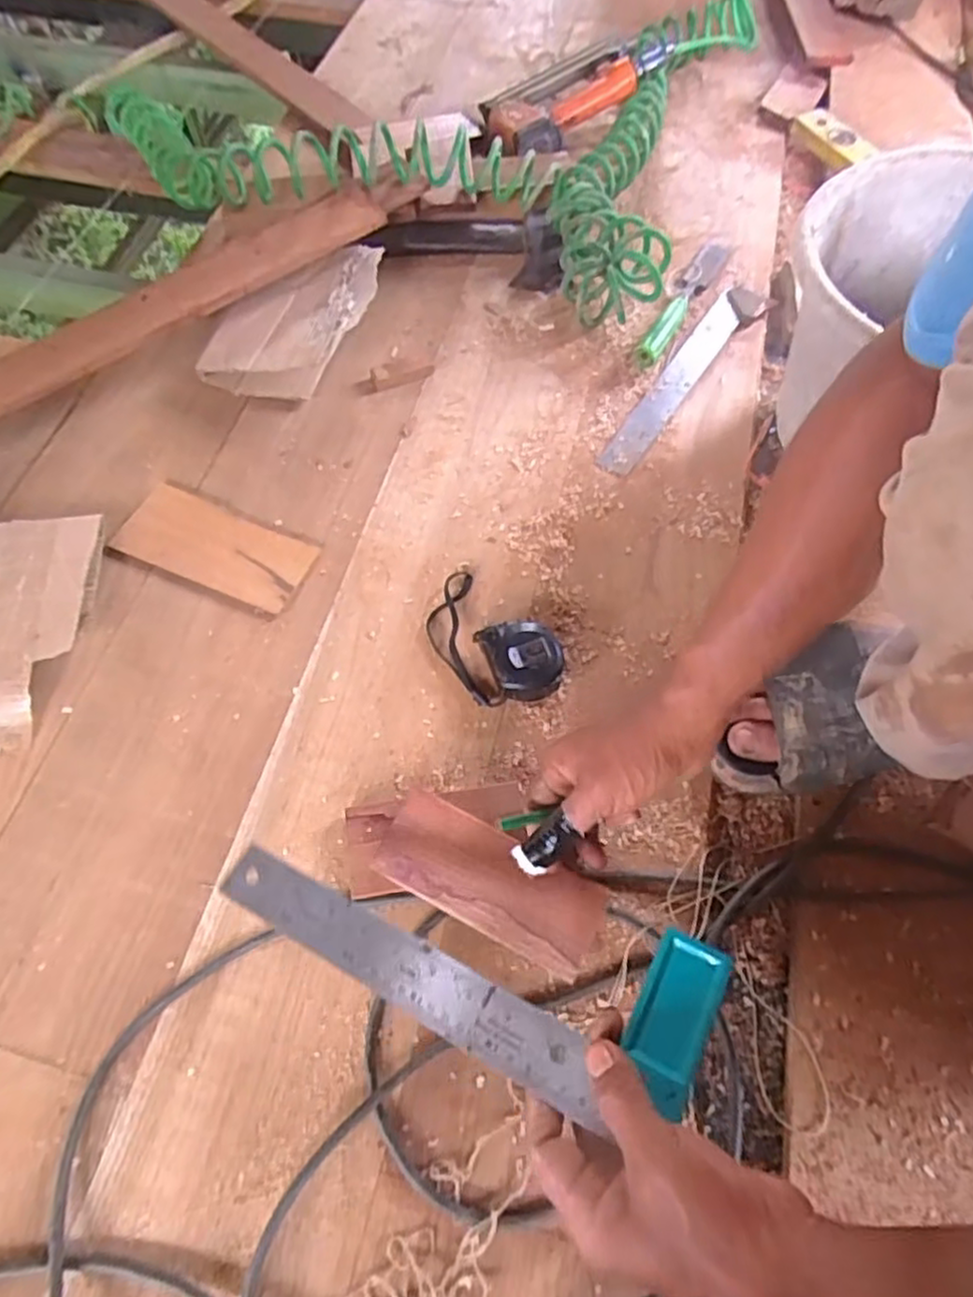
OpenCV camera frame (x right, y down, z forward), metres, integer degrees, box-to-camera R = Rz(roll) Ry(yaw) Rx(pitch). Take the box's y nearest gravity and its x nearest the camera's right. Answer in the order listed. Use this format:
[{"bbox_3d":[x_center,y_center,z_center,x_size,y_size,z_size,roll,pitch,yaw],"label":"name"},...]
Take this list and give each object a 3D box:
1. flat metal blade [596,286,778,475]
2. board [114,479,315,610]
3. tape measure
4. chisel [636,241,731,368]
[{"bbox_3d":[0.216,-0.293,0.742,0.051,0.015,0.310,32,67,14],"label":"flat metal blade"},{"bbox_3d":[-0.248,-0.094,0.640,0.172,0.009,0.081,21,65,9],"label":"board"},{"bbox_3d":[-0.002,-0.011,0.583,0.075,0.040,0.138,-37,70,-18],"label":"tape measure"},{"bbox_3d":[0.221,-0.395,0.778,0.035,0.019,0.239,27,66,11],"label":"chisel"}]

